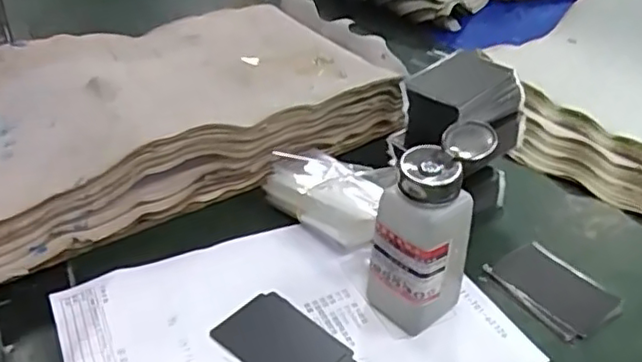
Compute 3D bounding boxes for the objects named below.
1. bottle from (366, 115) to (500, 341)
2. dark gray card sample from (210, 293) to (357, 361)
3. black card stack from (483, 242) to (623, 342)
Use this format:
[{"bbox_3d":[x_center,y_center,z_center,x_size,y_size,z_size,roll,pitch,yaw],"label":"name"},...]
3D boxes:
[{"bbox_3d":[0.074,0.034,0.454,0.054,0.137,0.071,23,41,30],"label":"bottle"},{"bbox_3d":[-0.025,0.115,0.452,0.098,0.005,0.060,28,44,35],"label":"dark gray card sample"},{"bbox_3d":[0.181,0.084,0.506,0.062,0.011,0.091,-22,40,-28],"label":"black card stack"}]

